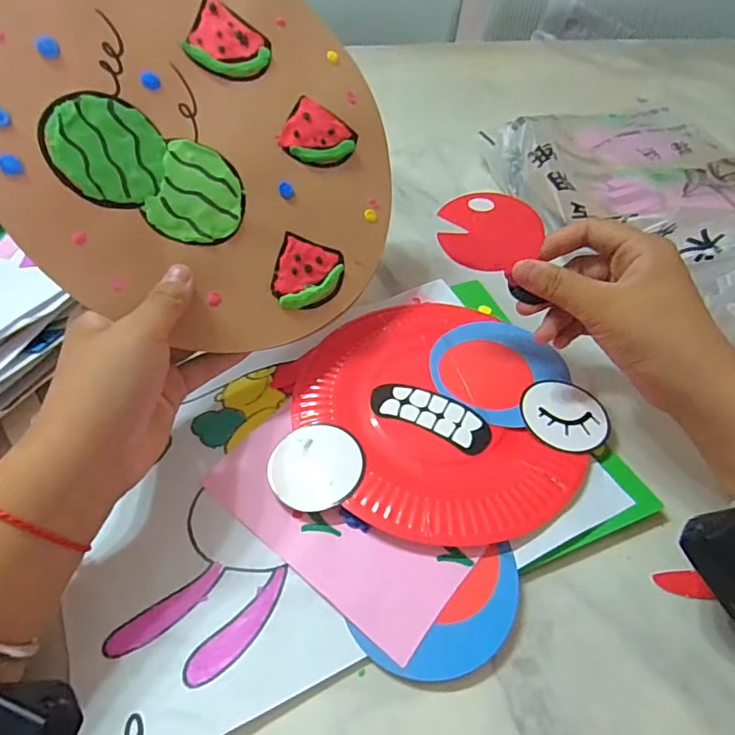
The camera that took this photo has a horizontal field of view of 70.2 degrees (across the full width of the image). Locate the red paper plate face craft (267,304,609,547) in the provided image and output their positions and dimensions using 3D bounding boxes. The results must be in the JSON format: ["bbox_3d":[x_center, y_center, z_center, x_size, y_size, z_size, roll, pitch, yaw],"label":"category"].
[{"bbox_3d":[0.048,0.025,0.327,0.180,0.012,0.173,1,51,-1],"label":"red paper plate face craft"}]

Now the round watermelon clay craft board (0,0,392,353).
[{"bbox_3d":[-0.089,-0.129,0.304,0.229,0.010,0.229,4,83,-32],"label":"round watermelon clay craft board"}]

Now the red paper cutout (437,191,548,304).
[{"bbox_3d":[0.079,-0.081,0.321,0.072,0.004,0.048,33,96,9],"label":"red paper cutout"}]

